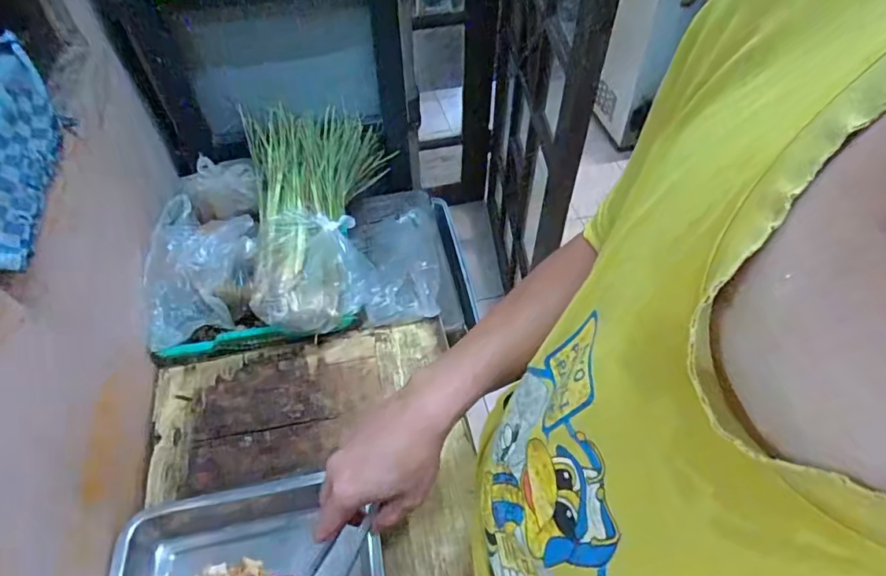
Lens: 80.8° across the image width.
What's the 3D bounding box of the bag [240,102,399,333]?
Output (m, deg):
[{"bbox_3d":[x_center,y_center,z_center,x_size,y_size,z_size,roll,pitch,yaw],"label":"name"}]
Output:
[{"bbox_3d":[-0.201,-0.139,0.922,0.251,0.123,0.491,-11,51,-8],"label":"bag"}]

